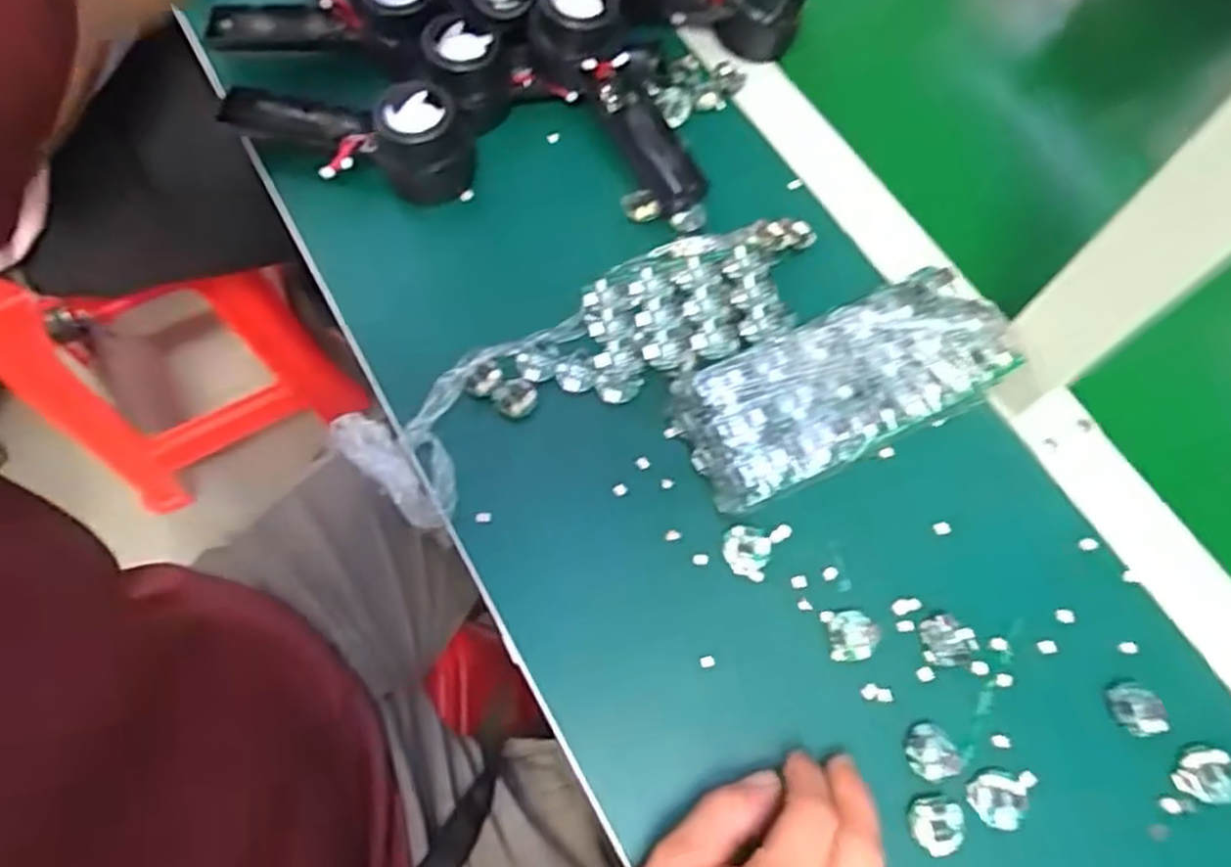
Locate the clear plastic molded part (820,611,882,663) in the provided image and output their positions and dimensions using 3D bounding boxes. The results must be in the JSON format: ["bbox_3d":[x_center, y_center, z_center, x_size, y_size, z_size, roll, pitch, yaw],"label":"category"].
[{"bbox_3d":[0.121,0.102,0.397,0.026,0.009,0.025,-8,68,-5],"label":"clear plastic molded part"}]

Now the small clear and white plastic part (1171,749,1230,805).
[{"bbox_3d":[0.285,0.164,0.372,0.024,0.007,0.025,34,70,12],"label":"small clear and white plastic part"}]

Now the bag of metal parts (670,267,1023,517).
[{"bbox_3d":[0.123,-0.025,0.423,0.173,0.044,0.084,-20,69,-10],"label":"bag of metal parts"}]

